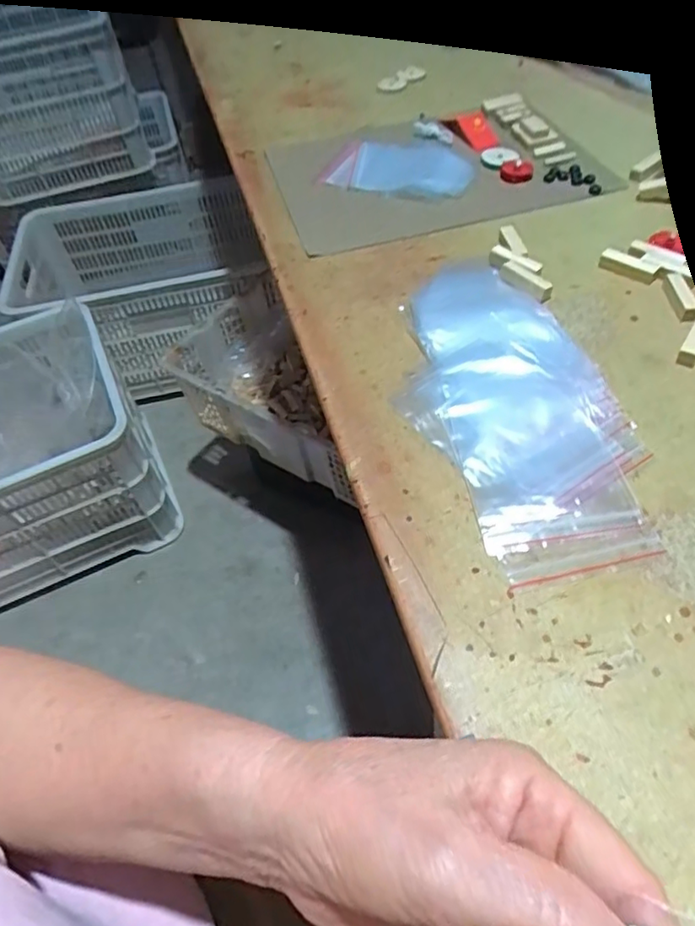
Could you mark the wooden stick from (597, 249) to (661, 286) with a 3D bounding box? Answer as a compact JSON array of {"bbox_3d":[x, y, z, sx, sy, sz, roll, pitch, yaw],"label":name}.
[{"bbox_3d":[0.205,-0.143,0.435,0.041,0.010,0.016,31,60,27],"label":"wooden stick"}]

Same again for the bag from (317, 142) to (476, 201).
[{"bbox_3d":[0.050,-0.287,0.575,0.143,0.010,0.101,13,53,16],"label":"bag"}]

